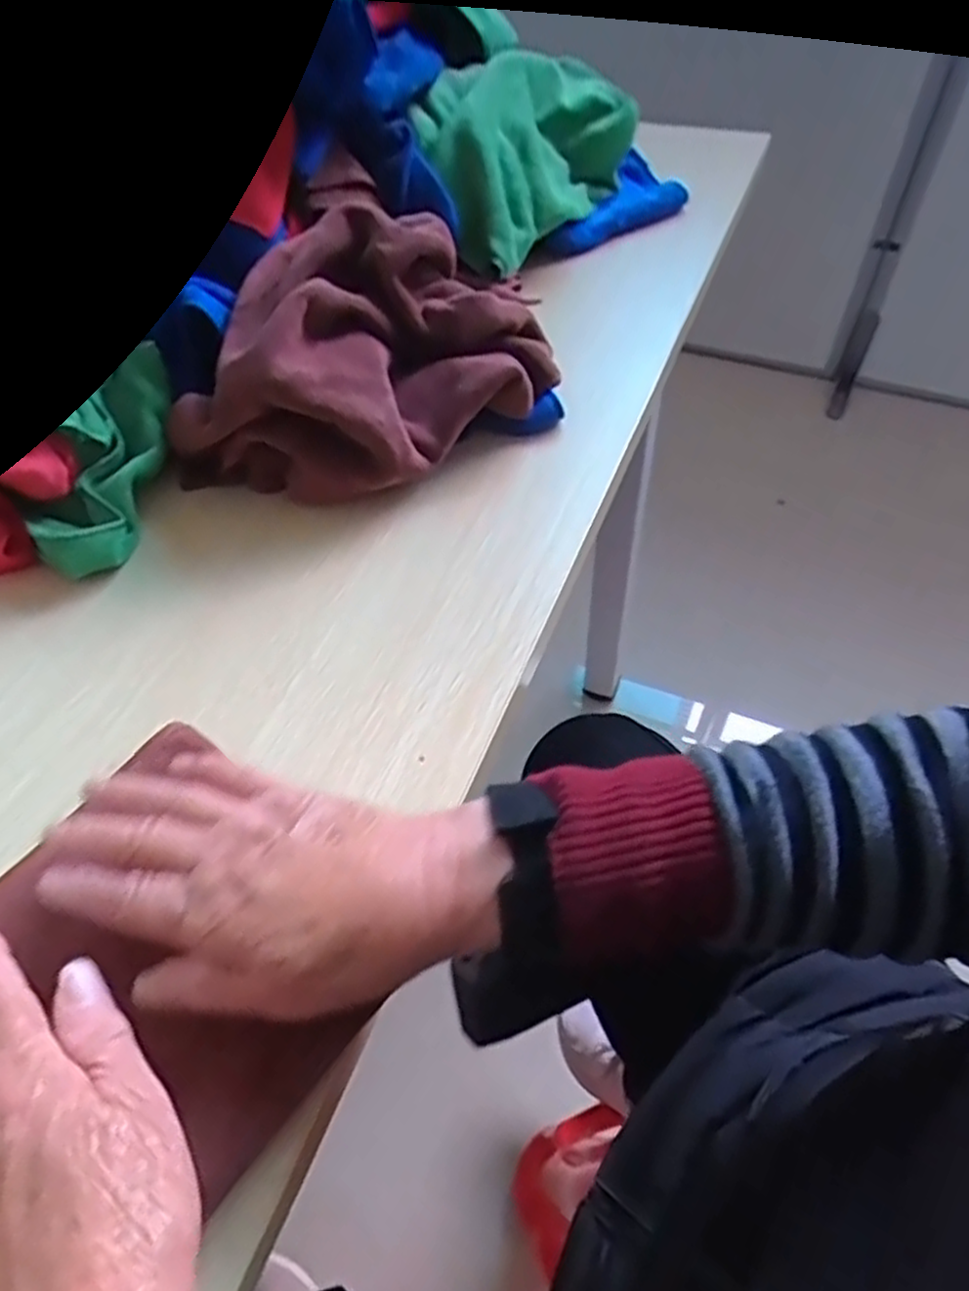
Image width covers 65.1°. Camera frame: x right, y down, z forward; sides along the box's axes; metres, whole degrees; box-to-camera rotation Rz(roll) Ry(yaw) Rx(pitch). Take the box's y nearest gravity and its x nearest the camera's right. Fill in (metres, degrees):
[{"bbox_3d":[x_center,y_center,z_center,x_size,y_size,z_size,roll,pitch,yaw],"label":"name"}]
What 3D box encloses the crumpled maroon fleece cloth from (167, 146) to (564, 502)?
[{"bbox_3d":[-0.074,-0.188,0.498,0.174,0.113,0.236,31,61,24],"label":"crumpled maroon fleece cloth"}]

